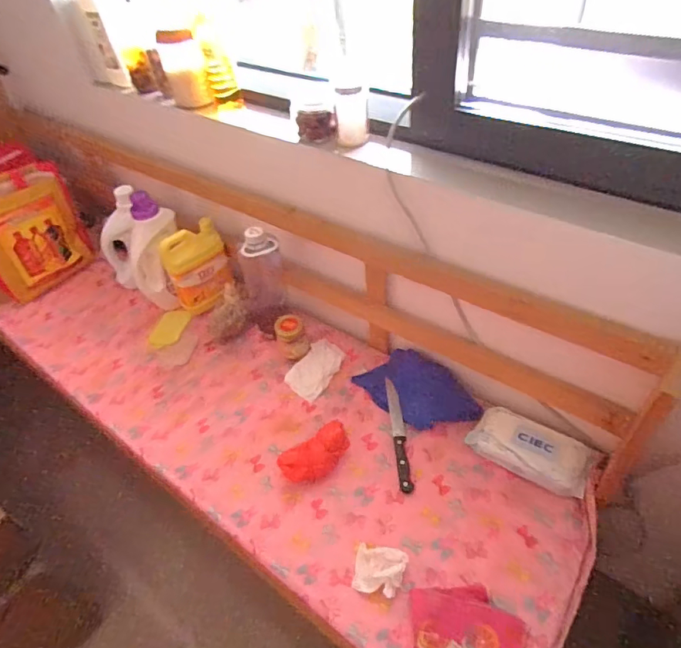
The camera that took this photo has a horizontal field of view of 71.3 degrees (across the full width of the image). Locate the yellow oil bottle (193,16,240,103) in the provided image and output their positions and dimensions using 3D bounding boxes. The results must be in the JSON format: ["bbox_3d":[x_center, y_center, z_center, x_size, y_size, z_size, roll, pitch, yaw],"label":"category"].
[{"bbox_3d":[-0.255,-0.541,0.985,0.063,0.152,0.057,-15,46,-8],"label":"yellow oil bottle"}]

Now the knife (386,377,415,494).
[{"bbox_3d":[0.112,0.205,0.908,0.026,0.015,0.233,-6,46,2],"label":"knife"}]

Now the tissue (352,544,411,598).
[{"bbox_3d":[0.060,0.381,0.737,0.078,0.024,0.064,8,47,14],"label":"tissue"}]

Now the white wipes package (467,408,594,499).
[{"bbox_3d":[0.331,0.218,0.833,0.191,0.063,0.083,24,53,27],"label":"white wipes package"}]

